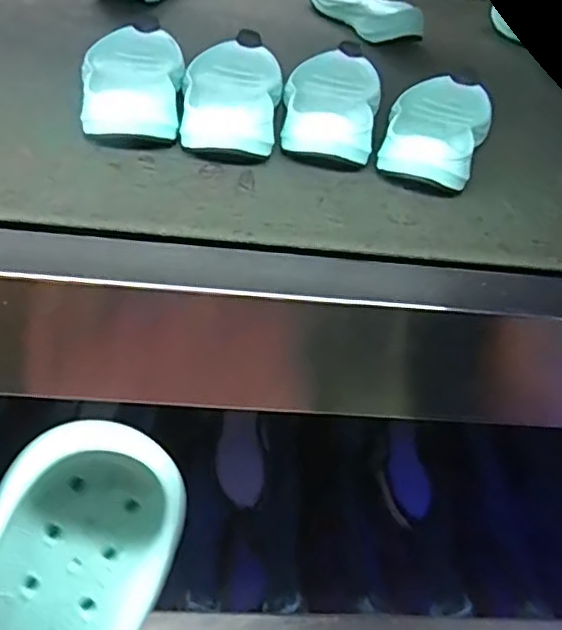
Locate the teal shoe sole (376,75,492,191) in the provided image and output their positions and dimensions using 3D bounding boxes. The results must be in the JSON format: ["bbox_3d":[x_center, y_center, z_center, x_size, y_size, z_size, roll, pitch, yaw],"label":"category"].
[{"bbox_3d":[0.130,-0.159,0.522,0.078,0.036,0.182,11,41,14],"label":"teal shoe sole"}]

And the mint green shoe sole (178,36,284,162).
[{"bbox_3d":[-0.040,-0.181,0.519,0.076,0.035,0.182,1,40,2],"label":"mint green shoe sole"}]

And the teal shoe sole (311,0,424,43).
[{"bbox_3d":[0.094,-0.369,0.769,0.067,0.047,0.181,-17,42,-18],"label":"teal shoe sole"}]

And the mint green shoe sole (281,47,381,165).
[{"bbox_3d":[0.042,-0.180,0.528,0.076,0.038,0.192,5,40,7],"label":"mint green shoe sole"}]

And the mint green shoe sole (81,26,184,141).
[{"bbox_3d":[-0.119,-0.189,0.509,0.075,0.036,0.173,-5,40,-5],"label":"mint green shoe sole"}]

